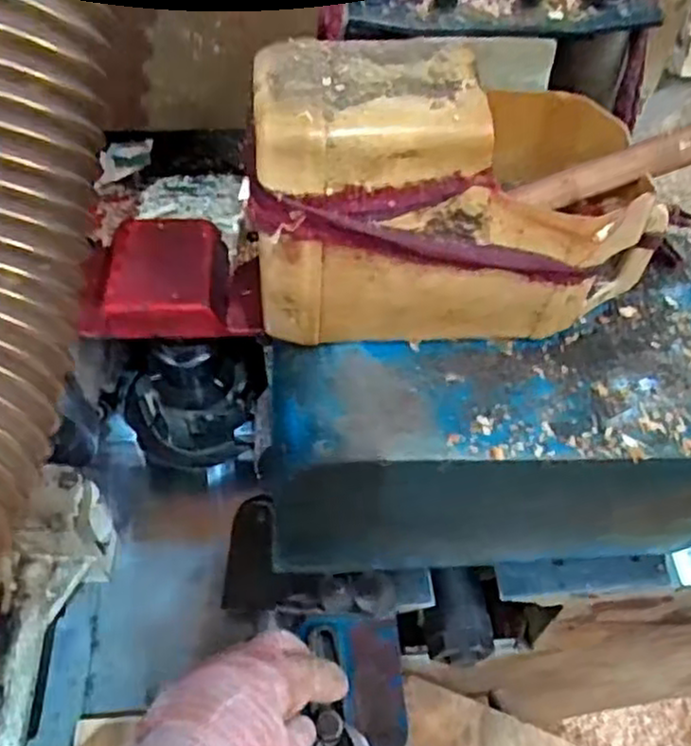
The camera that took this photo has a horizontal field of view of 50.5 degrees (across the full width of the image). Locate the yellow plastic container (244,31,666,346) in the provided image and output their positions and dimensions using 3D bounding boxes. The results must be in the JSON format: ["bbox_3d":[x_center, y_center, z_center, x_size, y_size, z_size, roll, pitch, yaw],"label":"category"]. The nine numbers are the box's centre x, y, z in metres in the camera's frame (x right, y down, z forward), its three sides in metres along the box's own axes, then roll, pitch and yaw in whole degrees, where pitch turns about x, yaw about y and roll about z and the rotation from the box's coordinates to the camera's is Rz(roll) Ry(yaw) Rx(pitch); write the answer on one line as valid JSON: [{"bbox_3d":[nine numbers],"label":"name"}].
[{"bbox_3d":[0.069,-0.096,0.397,0.230,0.138,0.104,-3,54,-5],"label":"yellow plastic container"}]

